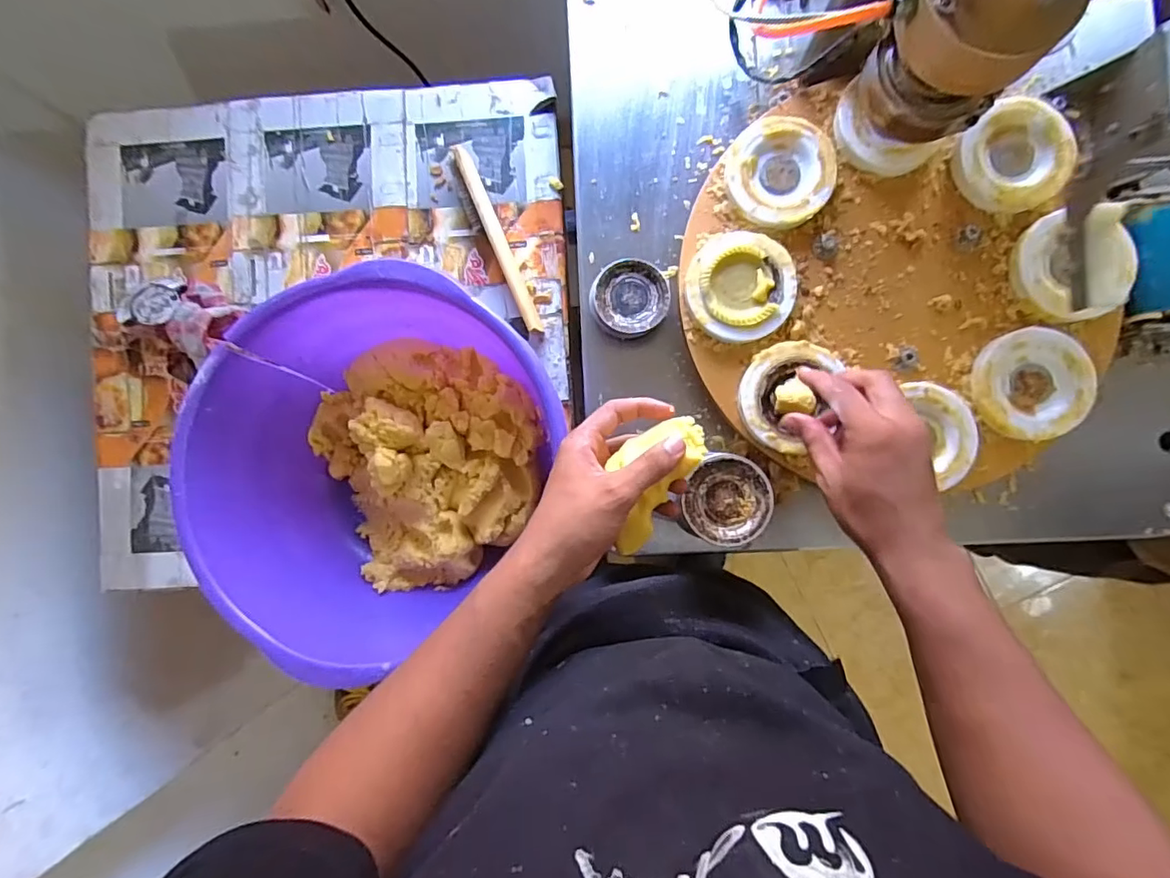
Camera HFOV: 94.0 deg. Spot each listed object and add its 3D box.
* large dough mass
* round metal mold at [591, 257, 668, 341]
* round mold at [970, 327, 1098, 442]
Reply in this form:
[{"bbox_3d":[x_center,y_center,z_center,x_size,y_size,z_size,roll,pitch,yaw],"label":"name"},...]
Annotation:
[{"bbox_3d":[-0.171,0.021,0.585,0.246,0.083,0.242,0,89,3],"label":"large dough mass"},{"bbox_3d":[0.045,-0.140,0.556,0.076,0.037,0.072,0,89,3],"label":"round metal mold"},{"bbox_3d":[0.405,-0.049,0.495,0.094,0.022,0.096,0,89,3],"label":"round mold"}]

